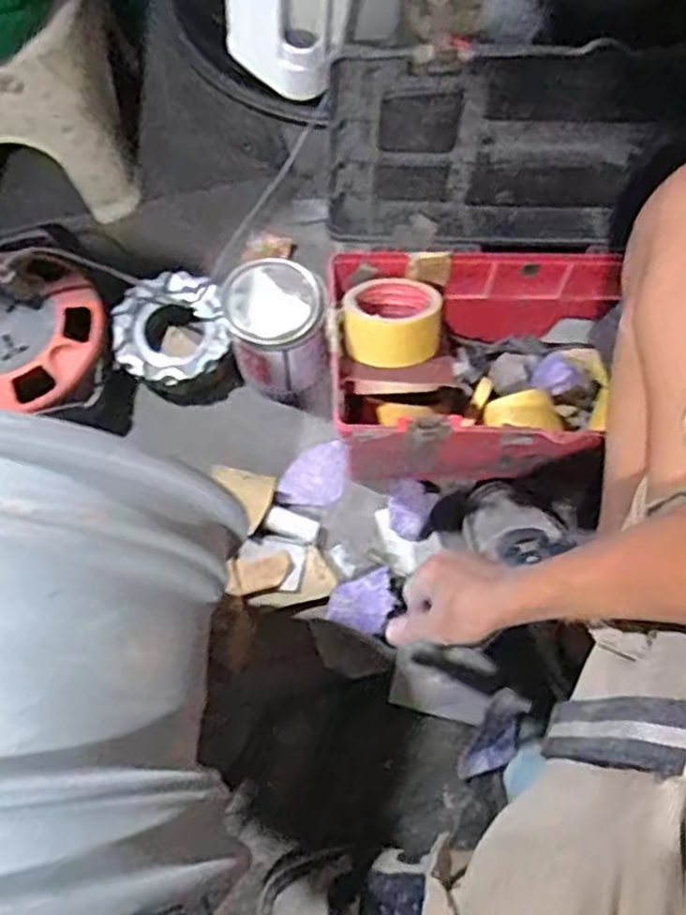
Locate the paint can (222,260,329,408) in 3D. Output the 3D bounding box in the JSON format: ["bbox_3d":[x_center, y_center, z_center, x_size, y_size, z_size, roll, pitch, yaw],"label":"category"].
[{"bbox_3d":[-0.069,-0.131,0.769,0.096,0.134,0.102,0,70,-1],"label":"paint can"}]

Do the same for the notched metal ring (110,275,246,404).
[{"bbox_3d":[-0.191,-0.132,0.815,0.125,0.068,0.132,0,70,-1],"label":"notched metal ring"}]

